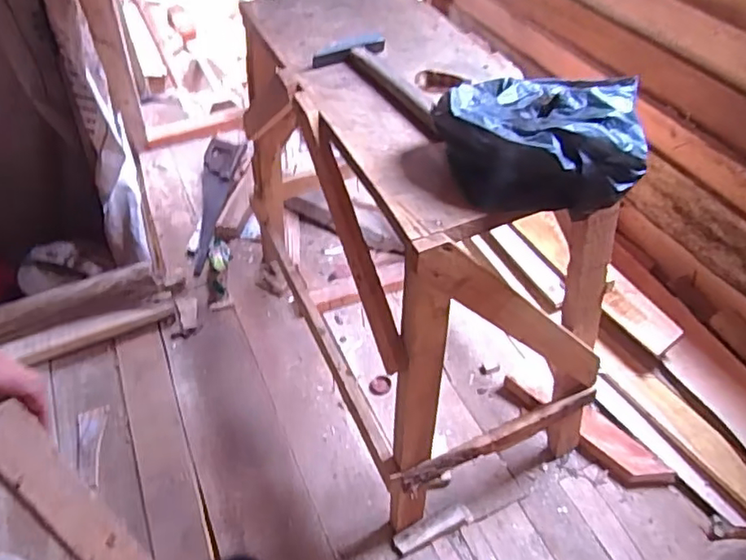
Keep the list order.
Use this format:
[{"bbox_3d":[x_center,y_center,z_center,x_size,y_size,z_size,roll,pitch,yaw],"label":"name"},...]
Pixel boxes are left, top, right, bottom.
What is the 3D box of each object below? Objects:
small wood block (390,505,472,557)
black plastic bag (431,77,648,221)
[{"bbox_3d":[0.103,0.432,1.011,0.143,0.022,0.035,-19,52,-12],"label":"small wood block"},{"bbox_3d":[0.184,-0.161,0.668,0.227,0.092,0.171,6,51,8],"label":"black plastic bag"}]

